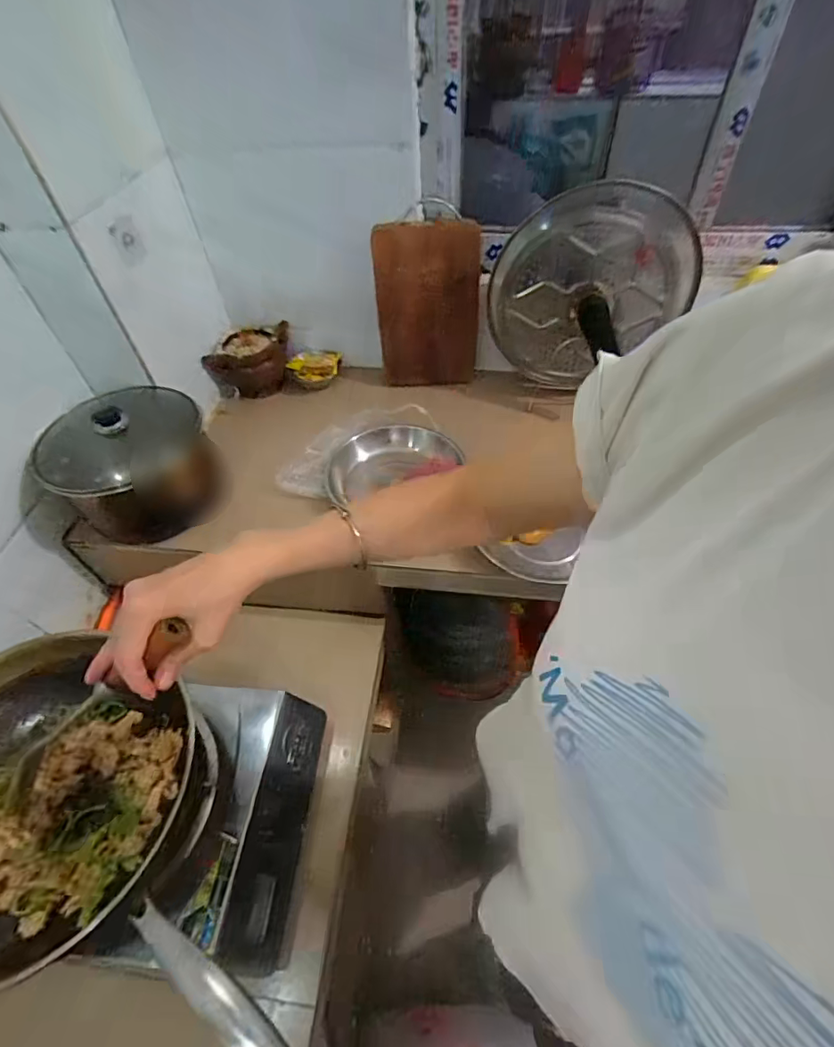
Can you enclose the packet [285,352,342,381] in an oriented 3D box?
[{"bbox_3d":[-0.197,-0.313,0.983,0.100,0.034,0.058,2,52,5],"label":"packet"}]

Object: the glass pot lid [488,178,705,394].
[{"bbox_3d":[0.288,-0.380,0.817,0.326,0.284,0.074,-5,52,-1],"label":"glass pot lid"}]

